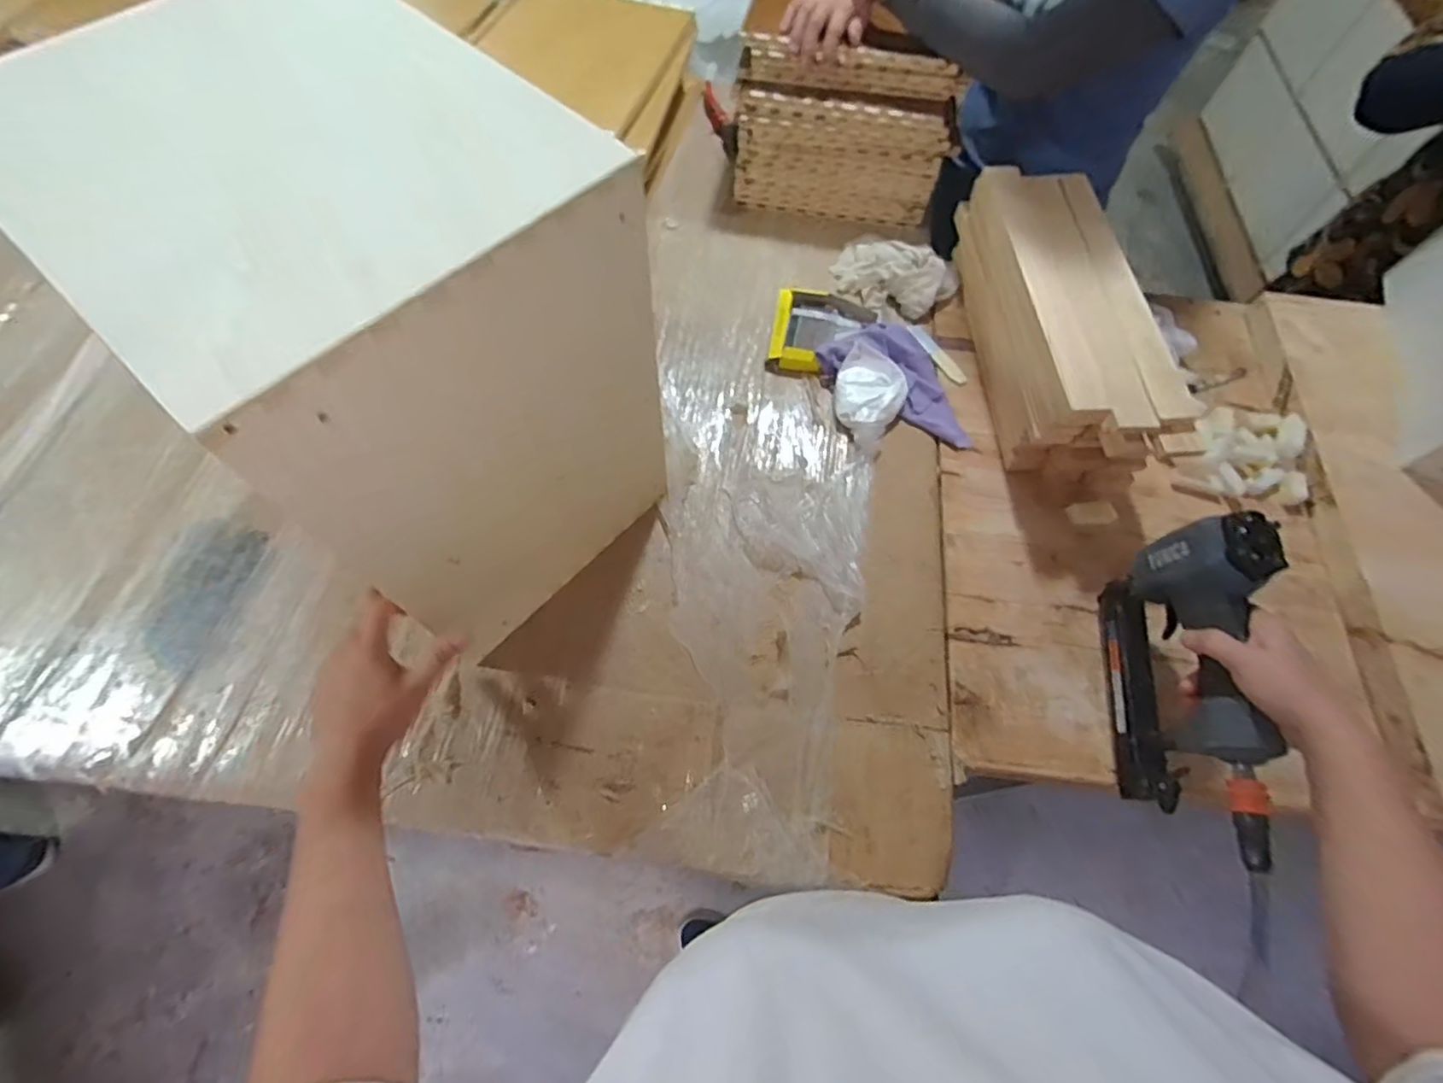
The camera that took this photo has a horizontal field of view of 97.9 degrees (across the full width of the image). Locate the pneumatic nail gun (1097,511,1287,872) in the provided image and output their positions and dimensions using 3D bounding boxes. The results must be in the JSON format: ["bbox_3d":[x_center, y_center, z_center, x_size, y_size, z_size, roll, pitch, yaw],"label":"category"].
[{"bbox_3d":[0.402,0.124,0.534,0.058,0.164,0.260,10,65,3],"label":"pneumatic nail gun"}]

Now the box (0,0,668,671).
[{"bbox_3d":[-0.263,-0.157,0.519,0.329,0.362,0.263,40,70,15],"label":"box"}]

